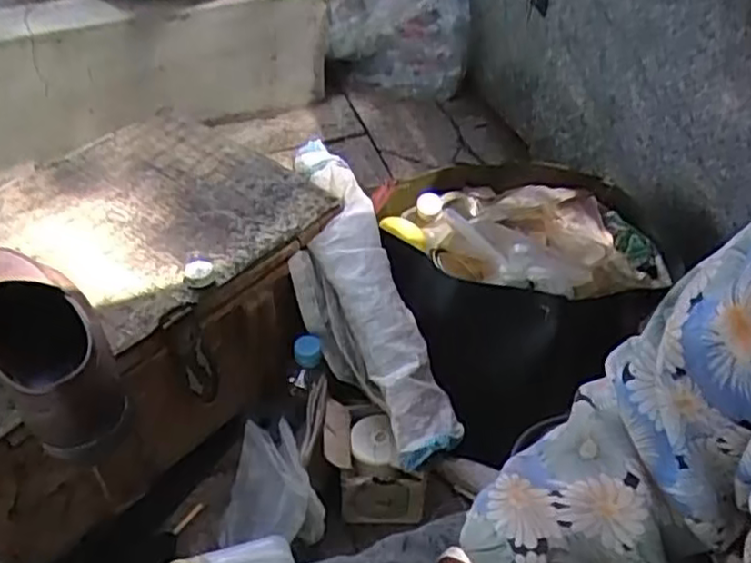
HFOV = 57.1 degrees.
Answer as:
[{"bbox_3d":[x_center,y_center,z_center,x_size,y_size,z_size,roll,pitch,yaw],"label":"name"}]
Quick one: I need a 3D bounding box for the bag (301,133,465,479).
[{"bbox_3d":[-0.002,0.017,0.779,0.080,0.052,0.391,-17,80,-22],"label":"bag"}]

